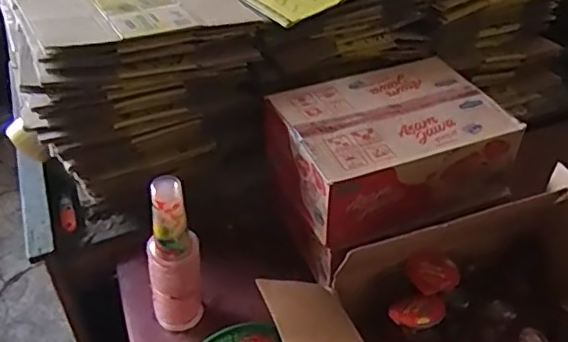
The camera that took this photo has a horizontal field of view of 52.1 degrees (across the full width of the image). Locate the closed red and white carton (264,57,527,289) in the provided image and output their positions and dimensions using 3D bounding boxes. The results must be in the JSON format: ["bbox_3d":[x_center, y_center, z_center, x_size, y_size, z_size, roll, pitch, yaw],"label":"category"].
[{"bbox_3d":[0.166,-0.020,0.984,0.338,0.213,0.255,-14,41,-15],"label":"closed red and white carton"}]

